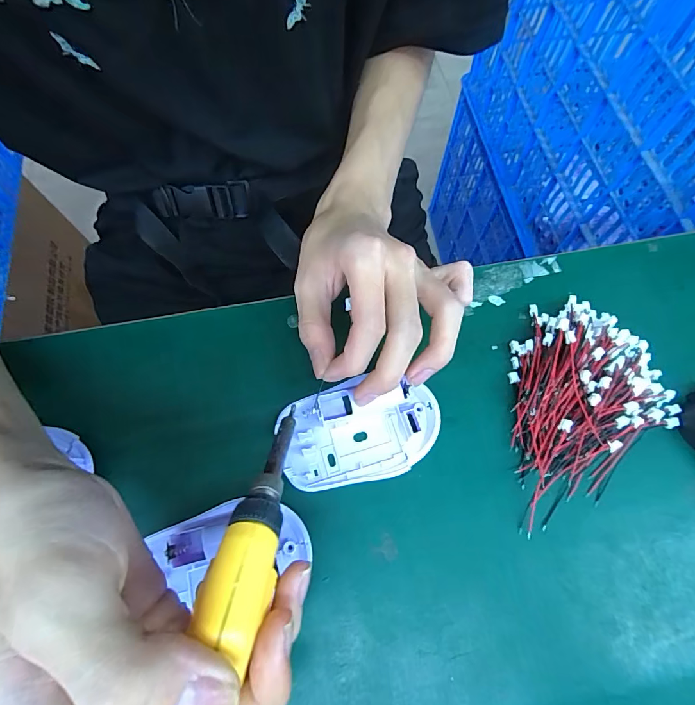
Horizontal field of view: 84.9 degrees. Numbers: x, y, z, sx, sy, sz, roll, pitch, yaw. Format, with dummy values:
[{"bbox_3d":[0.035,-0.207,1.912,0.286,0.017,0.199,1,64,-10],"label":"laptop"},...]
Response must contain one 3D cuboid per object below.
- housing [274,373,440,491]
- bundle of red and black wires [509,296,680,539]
[{"bbox_3d":[0.007,0.045,0.227,0.095,0.015,0.060,-15,69,-6],"label":"housing"},{"bbox_3d":[0.151,0.034,0.233,0.095,0.014,0.139,8,68,3],"label":"bundle of red and black wires"}]

